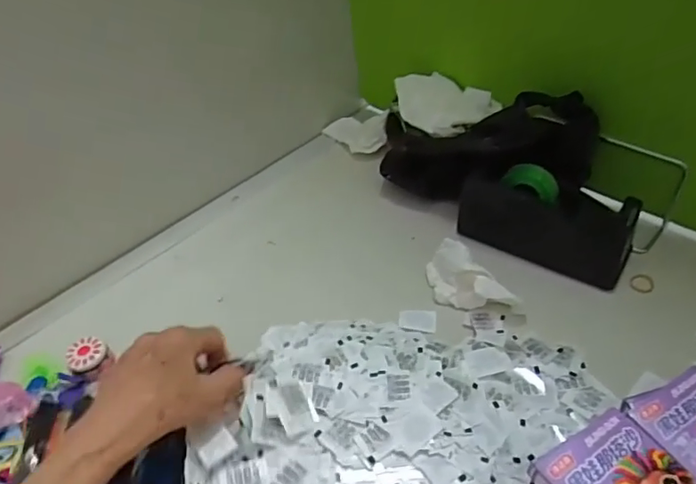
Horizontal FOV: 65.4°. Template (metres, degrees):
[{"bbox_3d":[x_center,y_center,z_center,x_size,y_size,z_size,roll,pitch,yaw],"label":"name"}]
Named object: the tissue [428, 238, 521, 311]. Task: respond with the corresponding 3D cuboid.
[{"bbox_3d":[0.101,0.034,0.478,0.043,0.039,0.085,-31,50,-24],"label":"tissue"}]

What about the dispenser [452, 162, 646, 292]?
[{"bbox_3d":[0.178,-0.021,0.497,0.155,0.070,0.045,23,51,25],"label":"dispenser"}]

